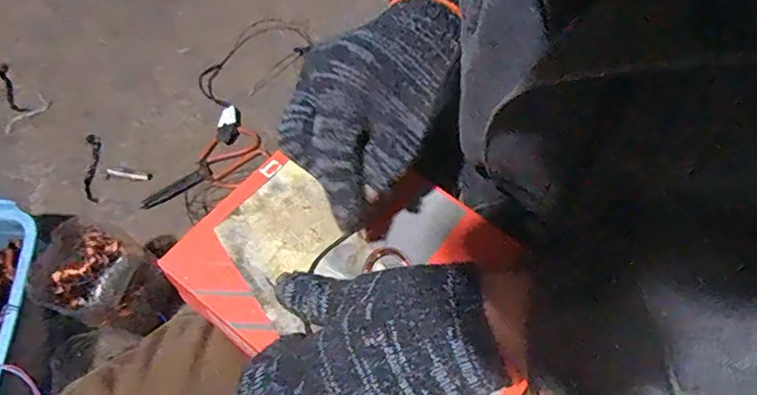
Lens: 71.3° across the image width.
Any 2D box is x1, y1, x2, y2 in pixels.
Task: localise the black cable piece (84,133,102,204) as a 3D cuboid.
[{"bbox_3d":[-0.441,-0.047,0.814,0.023,0.006,0.115,-6,68,-4],"label":"black cable piece"}]

